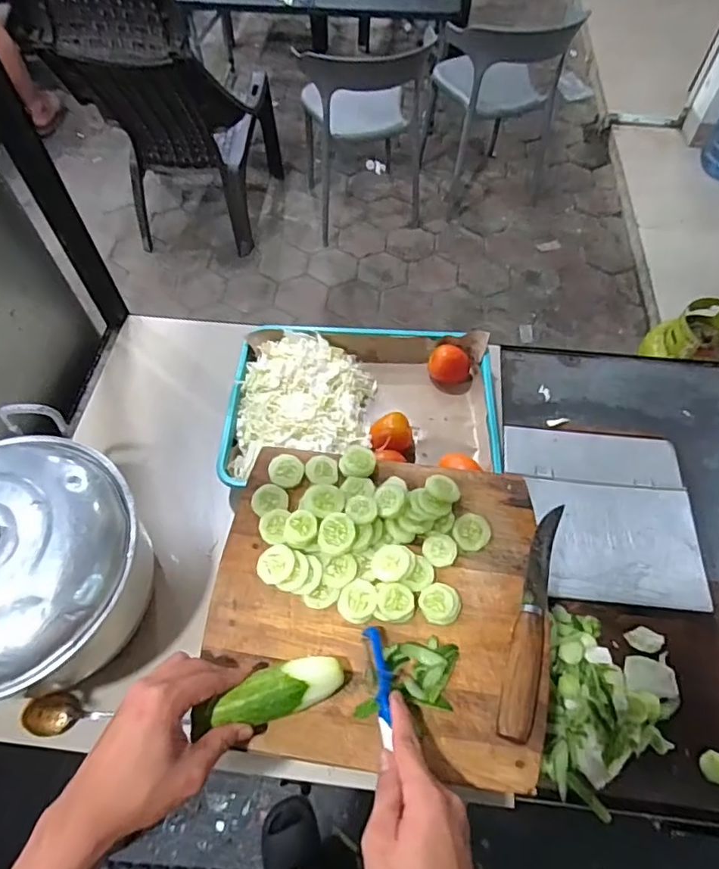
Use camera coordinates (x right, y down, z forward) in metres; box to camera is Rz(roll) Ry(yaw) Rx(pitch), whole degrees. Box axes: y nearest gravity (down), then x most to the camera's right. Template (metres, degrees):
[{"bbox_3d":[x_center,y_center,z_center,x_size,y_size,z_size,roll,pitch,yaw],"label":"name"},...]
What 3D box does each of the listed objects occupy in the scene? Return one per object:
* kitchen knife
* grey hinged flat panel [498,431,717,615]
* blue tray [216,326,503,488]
[{"bbox_3d":[0.155,0.156,0.483,0.031,0.023,0.211,16,61,9],"label":"kitchen knife"},{"bbox_3d":[0.310,0.100,0.703,0.224,0.021,0.231,5,60,3],"label":"grey hinged flat panel"},{"bbox_3d":[0.008,-0.050,0.758,0.370,0.049,0.240,-3,60,-2],"label":"blue tray"}]

